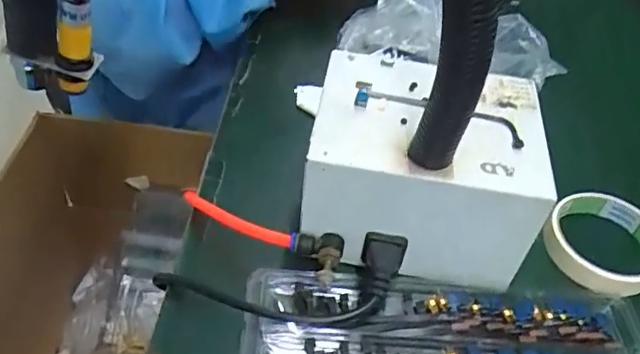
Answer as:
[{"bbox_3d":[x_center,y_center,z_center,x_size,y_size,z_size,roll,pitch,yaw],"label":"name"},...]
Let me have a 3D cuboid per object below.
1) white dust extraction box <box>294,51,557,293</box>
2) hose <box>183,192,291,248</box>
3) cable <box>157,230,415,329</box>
[{"bbox_3d":[0.071,-0.009,0.416,0.164,0.097,0.128,11,48,6],"label":"white dust extraction box"},{"bbox_3d":[-0.068,0.030,0.421,0.111,0.015,0.014,21,48,33],"label":"hose"},{"bbox_3d":[-0.025,0.074,0.374,0.170,0.033,0.053,-3,48,-7],"label":"cable"}]

